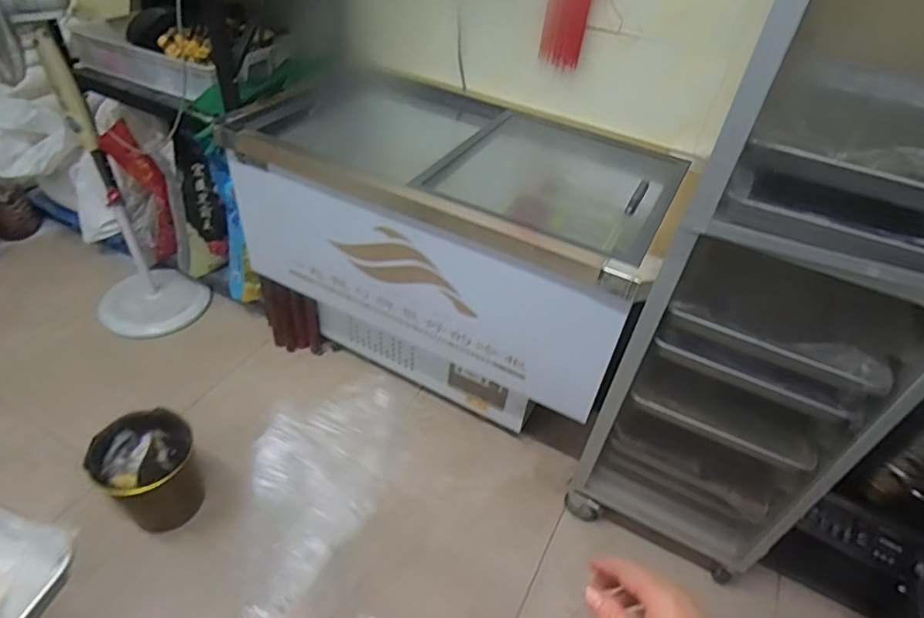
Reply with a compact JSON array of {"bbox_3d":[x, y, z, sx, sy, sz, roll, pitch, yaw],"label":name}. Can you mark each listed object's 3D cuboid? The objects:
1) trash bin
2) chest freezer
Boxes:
[{"bbox_3d":[-0.834,0.429,1.451,0.245,0.294,0.207,31,47,25],"label":"trash bin"},{"bbox_3d":[-0.037,-0.176,1.712,1.215,0.759,0.655,24,45,19],"label":"chest freezer"}]

